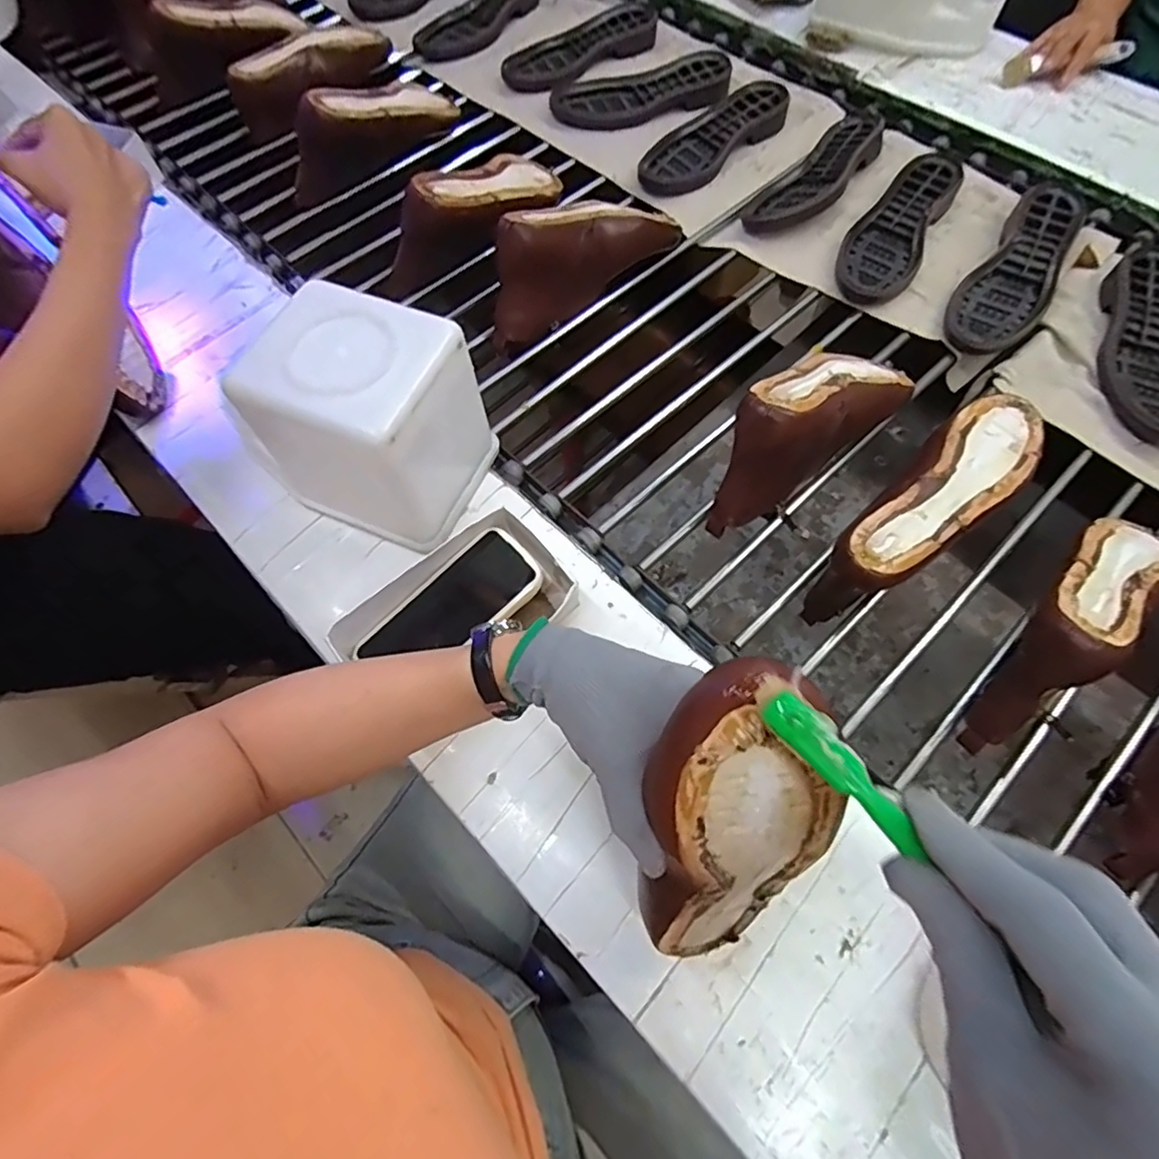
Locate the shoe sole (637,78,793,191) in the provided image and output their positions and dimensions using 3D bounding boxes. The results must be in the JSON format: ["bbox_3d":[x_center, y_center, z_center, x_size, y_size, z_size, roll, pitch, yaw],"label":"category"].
[{"bbox_3d":[0.185,-0.619,0.859,0.101,0.028,0.253,40,74,18],"label":"shoe sole"}]

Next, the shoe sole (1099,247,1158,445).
[{"bbox_3d":[0.625,-0.261,0.680,0.078,0.031,0.257,14,67,9],"label":"shoe sole"}]

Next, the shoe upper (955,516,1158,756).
[{"bbox_3d":[0.412,0.030,0.509,0.257,0.121,0.076,-36,69,-13],"label":"shoe upper"}]

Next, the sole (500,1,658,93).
[{"bbox_3d":[0.009,-0.842,0.970,0.268,0.027,0.095,-34,68,-12],"label":"sole"}]

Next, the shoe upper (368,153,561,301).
[{"bbox_3d":[-0.125,-0.453,0.751,0.088,0.122,0.266,37,73,18],"label":"shoe upper"}]

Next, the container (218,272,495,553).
[{"bbox_3d":[-0.177,-0.131,0.532,0.145,0.161,0.132,21,69,12],"label":"container"}]

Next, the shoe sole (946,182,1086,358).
[{"bbox_3d":[0.519,-0.367,0.723,0.089,0.033,0.253,34,72,17],"label":"shoe sole"}]

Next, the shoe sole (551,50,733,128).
[{"bbox_3d":[0.091,-0.723,0.910,0.258,0.026,0.107,-7,66,0],"label":"shoe sole"}]

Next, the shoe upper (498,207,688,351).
[{"bbox_3d":[0.002,-0.387,0.722,0.272,0.111,0.073,-36,69,-13],"label":"shoe upper"}]

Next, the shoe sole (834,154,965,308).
[{"bbox_3d":[0.395,-0.442,0.766,0.091,0.027,0.252,27,70,14],"label":"shoe sole"}]

